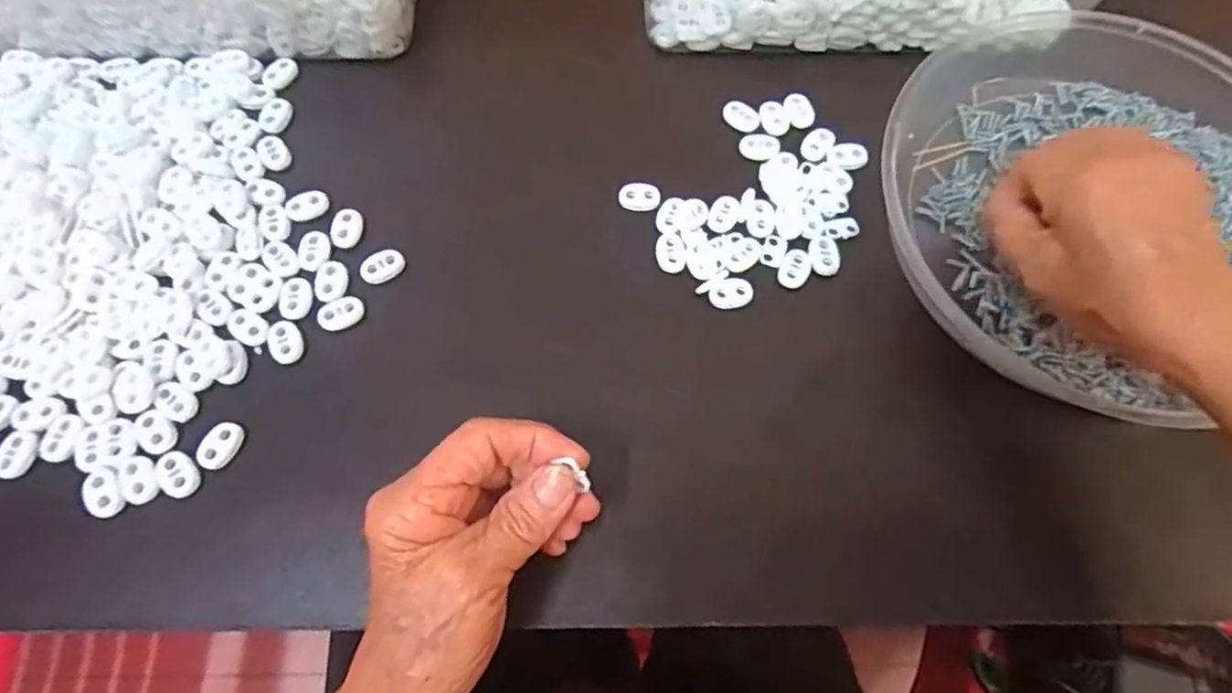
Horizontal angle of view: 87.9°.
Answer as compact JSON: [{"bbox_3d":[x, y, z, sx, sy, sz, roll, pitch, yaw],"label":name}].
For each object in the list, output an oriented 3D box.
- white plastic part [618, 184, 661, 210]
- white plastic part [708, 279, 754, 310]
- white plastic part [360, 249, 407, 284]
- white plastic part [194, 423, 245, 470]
[{"bbox_3d":[0.013,-0.083,0.352,0.023,0.004,0.017,-2,71,-3],"label":"white plastic part"},{"bbox_3d":[0.060,-0.028,0.333,0.023,0.004,0.014,-14,72,-7],"label":"white plastic part"},{"bbox_3d":[-0.122,-0.042,0.335,0.023,0.006,0.014,-26,74,-11],"label":"white plastic part"},{"bbox_3d":[-0.187,0.046,0.301,0.014,0.007,0.022,30,72,8],"label":"white plastic part"}]

